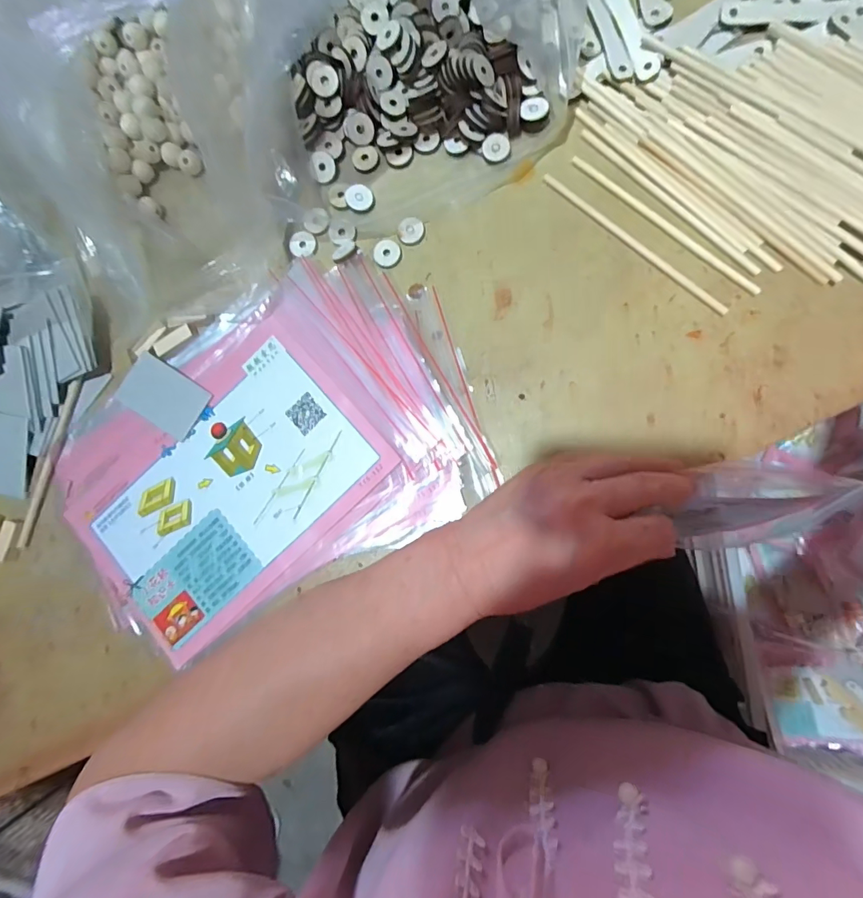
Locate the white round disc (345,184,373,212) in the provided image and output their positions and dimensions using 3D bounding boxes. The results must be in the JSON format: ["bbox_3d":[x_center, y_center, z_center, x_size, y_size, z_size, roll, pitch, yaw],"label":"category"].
[{"bbox_3d":[-0.051,-0.178,0.325,0.019,0.005,0.020,0,85,6],"label":"white round disc"}]

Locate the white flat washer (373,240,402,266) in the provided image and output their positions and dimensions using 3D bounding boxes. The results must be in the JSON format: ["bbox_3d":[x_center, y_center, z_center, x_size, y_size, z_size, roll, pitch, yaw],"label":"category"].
[{"bbox_3d":[-0.031,-0.137,0.320,0.018,0.004,0.019,0,85,6],"label":"white flat washer"}]

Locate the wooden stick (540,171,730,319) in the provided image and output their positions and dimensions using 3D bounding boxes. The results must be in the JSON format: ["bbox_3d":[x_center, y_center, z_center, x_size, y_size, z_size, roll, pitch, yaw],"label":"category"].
[{"bbox_3d":[0.131,-0.136,0.300,0.148,0.005,0.006,43,91,5],"label":"wooden stick"}]

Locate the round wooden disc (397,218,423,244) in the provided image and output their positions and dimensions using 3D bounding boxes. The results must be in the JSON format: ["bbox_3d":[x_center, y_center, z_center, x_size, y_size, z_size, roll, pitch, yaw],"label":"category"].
[{"bbox_3d":[-0.014,-0.153,0.321,0.017,0.005,0.017,0,85,6],"label":"round wooden disc"}]

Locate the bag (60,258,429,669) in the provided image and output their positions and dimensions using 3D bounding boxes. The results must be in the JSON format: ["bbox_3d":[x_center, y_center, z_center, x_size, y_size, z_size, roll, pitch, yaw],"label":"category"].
[{"bbox_3d":[-0.137,0.013,0.312,0.233,0.014,0.169,-35,83,2],"label":"bag"}]

